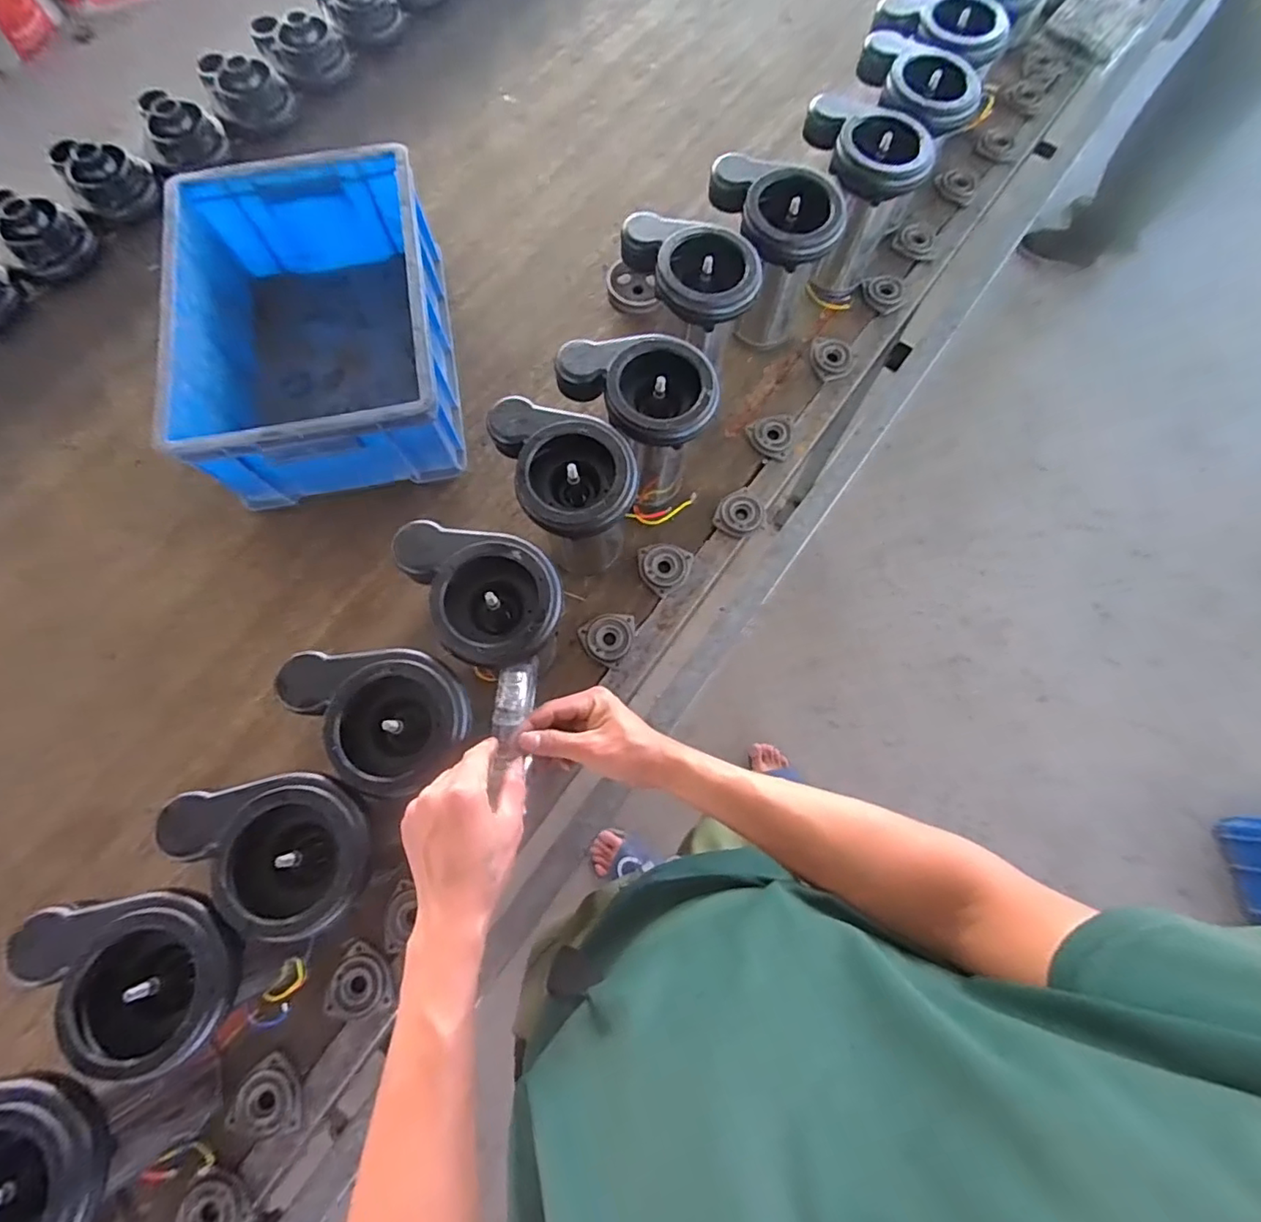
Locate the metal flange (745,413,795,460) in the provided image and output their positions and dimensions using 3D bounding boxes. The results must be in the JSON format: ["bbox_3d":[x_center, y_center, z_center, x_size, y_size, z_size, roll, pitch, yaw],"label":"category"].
[{"bbox_3d":[0.190,-0.245,0.778,0.061,0.017,0.074,21,73,6],"label":"metal flange"}]

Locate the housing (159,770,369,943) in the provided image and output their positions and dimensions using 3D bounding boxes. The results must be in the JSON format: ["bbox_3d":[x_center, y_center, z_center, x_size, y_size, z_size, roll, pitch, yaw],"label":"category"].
[{"bbox_3d":[-0.293,0.202,0.477,0.162,0.062,0.120,-8,74,-3],"label":"housing"}]

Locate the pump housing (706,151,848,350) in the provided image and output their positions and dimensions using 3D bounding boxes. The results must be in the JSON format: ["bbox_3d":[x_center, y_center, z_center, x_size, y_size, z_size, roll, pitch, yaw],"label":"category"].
[{"bbox_3d":[0.172,-0.455,0.749,0.114,0.199,0.152,-23,74,-7],"label":"pump housing"}]

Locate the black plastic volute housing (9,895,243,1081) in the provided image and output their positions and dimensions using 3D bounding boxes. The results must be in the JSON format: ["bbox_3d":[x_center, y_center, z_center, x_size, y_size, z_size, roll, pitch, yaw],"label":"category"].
[{"bbox_3d":[-0.386,0.285,0.449,0.169,0.052,0.119,-1,74,-1],"label":"black plastic volute housing"}]

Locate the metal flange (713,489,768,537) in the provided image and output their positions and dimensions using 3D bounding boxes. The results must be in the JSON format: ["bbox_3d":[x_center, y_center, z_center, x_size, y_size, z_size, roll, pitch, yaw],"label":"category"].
[{"bbox_3d":[0.144,-0.128,0.741,0.070,0.017,0.059,-38,76,-11],"label":"metal flange"}]

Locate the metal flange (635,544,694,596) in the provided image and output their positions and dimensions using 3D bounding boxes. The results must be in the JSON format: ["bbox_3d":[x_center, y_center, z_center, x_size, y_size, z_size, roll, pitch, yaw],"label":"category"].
[{"bbox_3d":[0.039,-0.055,0.722,0.068,0.014,0.063,0,72,0],"label":"metal flange"}]

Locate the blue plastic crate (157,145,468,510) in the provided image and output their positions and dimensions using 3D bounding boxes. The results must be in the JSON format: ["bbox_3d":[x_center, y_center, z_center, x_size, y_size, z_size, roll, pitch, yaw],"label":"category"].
[{"bbox_3d":[-0.391,-0.350,0.732,0.293,0.161,0.417,-10,72,-3],"label":"blue plastic crate"}]

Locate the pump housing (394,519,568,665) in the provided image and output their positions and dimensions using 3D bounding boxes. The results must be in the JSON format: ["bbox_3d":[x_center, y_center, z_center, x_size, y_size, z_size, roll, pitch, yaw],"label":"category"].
[{"bbox_3d":[-0.137,-0.020,0.557,0.119,0.072,0.166,-32,76,-9],"label":"pump housing"}]

